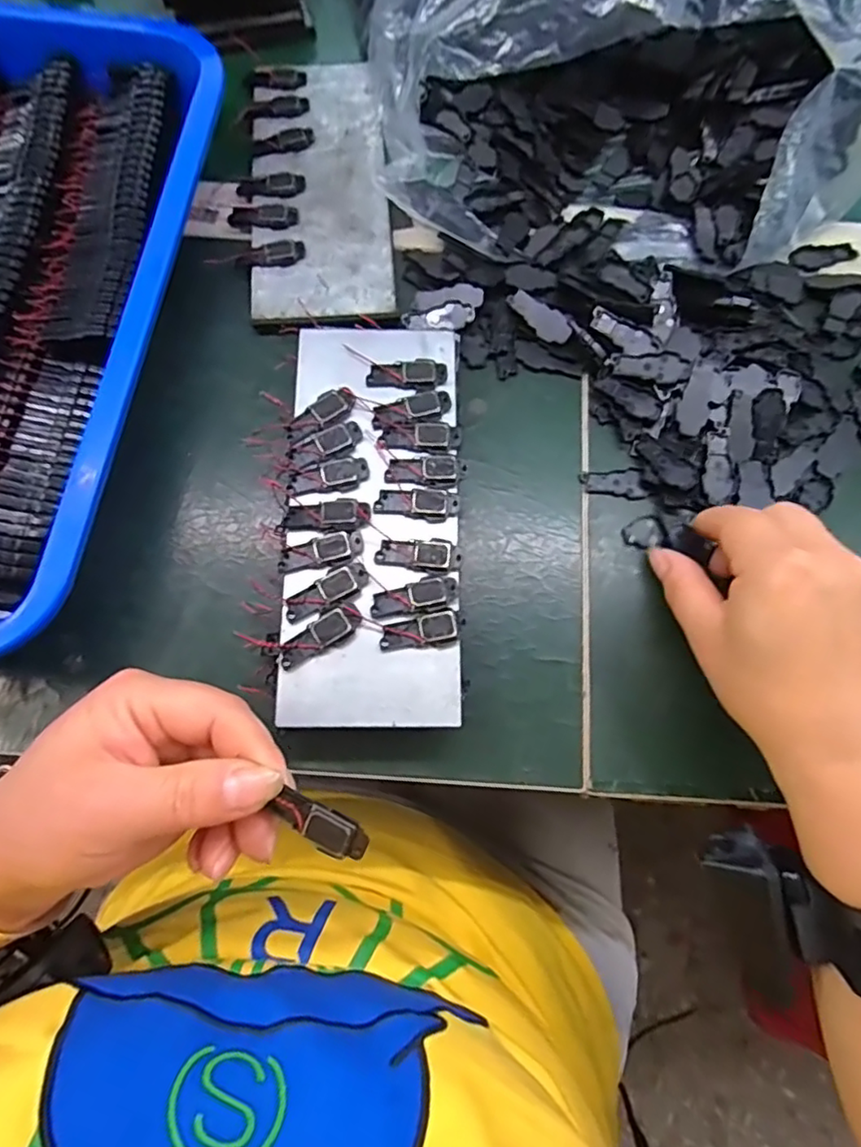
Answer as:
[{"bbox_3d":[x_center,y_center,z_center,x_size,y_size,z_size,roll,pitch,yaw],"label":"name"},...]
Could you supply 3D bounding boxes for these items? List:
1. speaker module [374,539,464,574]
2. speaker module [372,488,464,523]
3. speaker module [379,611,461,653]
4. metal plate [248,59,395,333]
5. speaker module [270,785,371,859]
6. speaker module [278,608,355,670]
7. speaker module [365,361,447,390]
[{"bbox_3d":[-0.005,-0.009,0.276,0.039,0.004,0.015,6,75,0],"label":"speaker module"},{"bbox_3d":[-0.006,-0.033,0.285,0.038,0.004,0.015,8,76,2],"label":"speaker module"},{"bbox_3d":[-0.005,0.026,0.268,0.035,0.004,0.013,-10,76,-4],"label":"speaker module"},{"bbox_3d":[-0.066,-0.230,0.356,0.078,0.006,0.193,-6,76,-3],"label":"metal plate"},{"bbox_3d":[-0.037,0.086,0.206,0.033,0.005,0.013,26,76,11],"label":"speaker module"},{"bbox_3d":[-0.050,0.030,0.266,0.034,0.005,0.014,-36,79,-10],"label":"speaker module"},{"bbox_3d":[-0.011,-0.098,0.301,0.039,0.004,0.015,-2,75,-2],"label":"speaker module"}]

